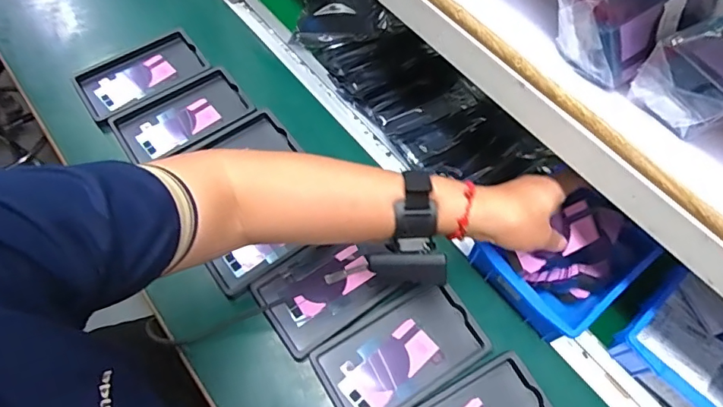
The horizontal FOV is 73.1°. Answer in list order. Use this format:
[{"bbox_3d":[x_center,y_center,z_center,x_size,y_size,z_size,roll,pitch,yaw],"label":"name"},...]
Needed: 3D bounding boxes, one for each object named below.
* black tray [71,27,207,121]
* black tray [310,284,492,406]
[{"bbox_3d":[-0.294,-0.172,0.658,0.160,0.016,0.092,-33,67,-18],"label":"black tray"},{"bbox_3d":[0.039,0.149,0.487,0.160,0.009,0.094,-29,67,-14],"label":"black tray"}]

